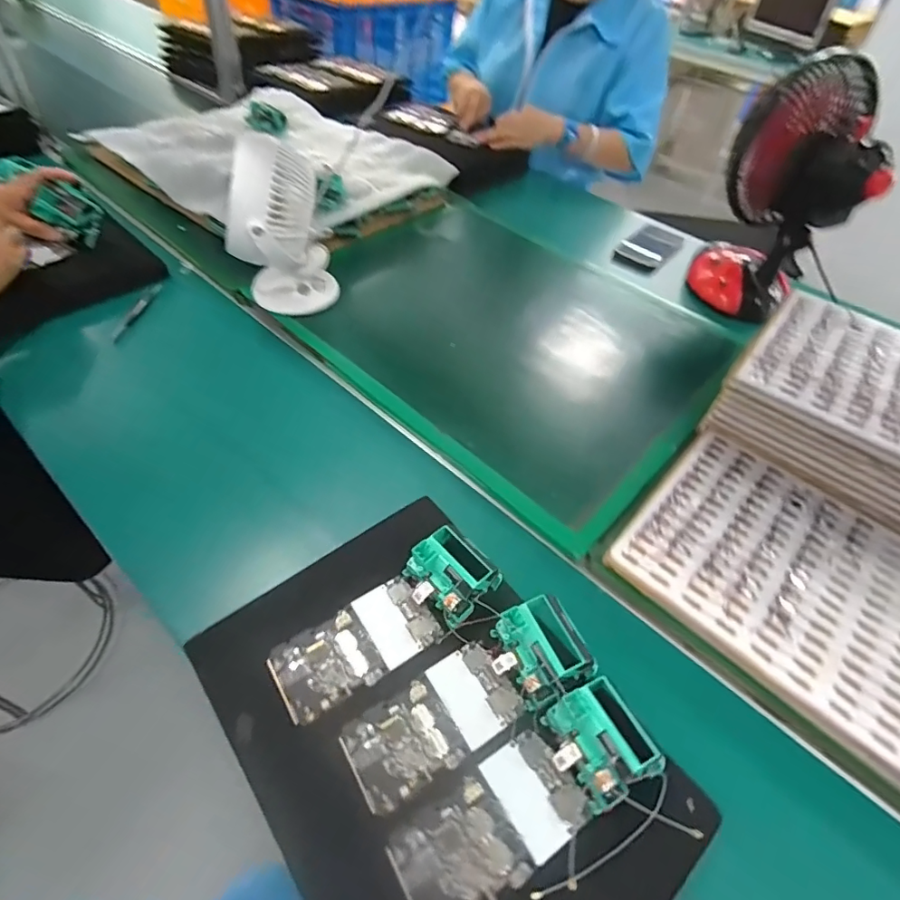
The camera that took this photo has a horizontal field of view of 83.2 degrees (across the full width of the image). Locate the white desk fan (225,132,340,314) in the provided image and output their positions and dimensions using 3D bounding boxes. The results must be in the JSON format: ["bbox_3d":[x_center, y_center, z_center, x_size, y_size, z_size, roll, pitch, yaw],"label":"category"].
[{"bbox_3d":[-0.210,-0.262,0.628,0.116,0.211,0.098,-2,50,-8],"label":"white desk fan"}]

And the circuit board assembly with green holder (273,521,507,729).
[{"bbox_3d":[-0.051,0.140,0.427,0.194,0.037,0.071,-29,58,-27],"label":"circuit board assembly with green holder"}]

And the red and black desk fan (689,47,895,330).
[{"bbox_3d":[0.501,-0.380,0.767,0.179,0.320,0.166,25,51,15],"label":"red and black desk fan"}]

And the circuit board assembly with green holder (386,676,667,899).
[{"bbox_3d":[0.055,0.237,0.349,0.189,0.037,0.070,-21,55,-22],"label":"circuit board assembly with green holder"}]

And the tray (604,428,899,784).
[{"bbox_3d":[0.360,0.133,0.479,0.350,0.016,0.253,37,55,23],"label":"tray"}]

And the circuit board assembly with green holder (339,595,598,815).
[{"bbox_3d":[0.015,0.187,0.391,0.192,0.038,0.073,-19,54,-21],"label":"circuit board assembly with green holder"}]

